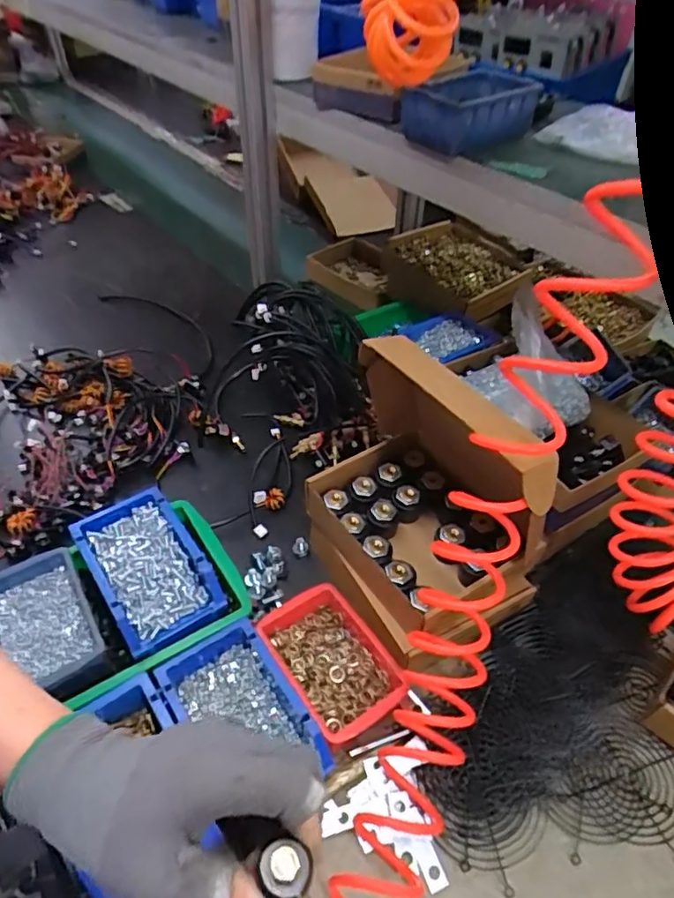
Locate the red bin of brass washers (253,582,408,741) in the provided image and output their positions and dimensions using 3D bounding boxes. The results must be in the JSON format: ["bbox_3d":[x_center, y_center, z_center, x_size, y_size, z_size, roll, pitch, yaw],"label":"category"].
[{"bbox_3d":[-0.003,0.221,0.591,0.100,0.050,0.147,-26,51,-25],"label":"red bin of brass washers"}]

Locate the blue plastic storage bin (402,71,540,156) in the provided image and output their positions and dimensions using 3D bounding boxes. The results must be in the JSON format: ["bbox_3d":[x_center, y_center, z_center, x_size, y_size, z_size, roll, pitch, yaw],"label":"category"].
[{"bbox_3d":[0.144,-0.380,0.644,0.132,0.053,0.104,-22,51,-21],"label":"blue plastic storage bin"}]

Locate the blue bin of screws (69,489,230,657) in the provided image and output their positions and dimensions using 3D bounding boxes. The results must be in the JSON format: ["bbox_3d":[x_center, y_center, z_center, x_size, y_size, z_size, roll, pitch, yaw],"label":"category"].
[{"bbox_3d":[-0.195,0.123,0.596,0.105,0.043,0.165,-27,52,-26],"label":"blue bin of screws"}]

